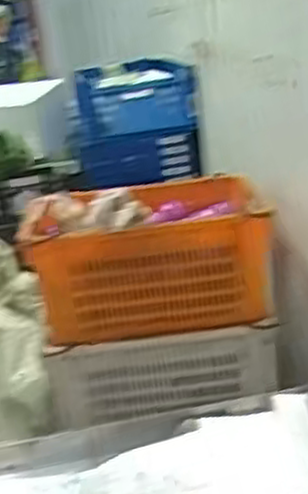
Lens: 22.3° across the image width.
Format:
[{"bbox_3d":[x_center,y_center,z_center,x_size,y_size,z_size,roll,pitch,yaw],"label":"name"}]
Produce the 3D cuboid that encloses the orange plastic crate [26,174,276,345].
[{"bbox_3d":[0.000,0.016,1.988,0.594,0.347,0.384,-6,17,1],"label":"orange plastic crate"}]

